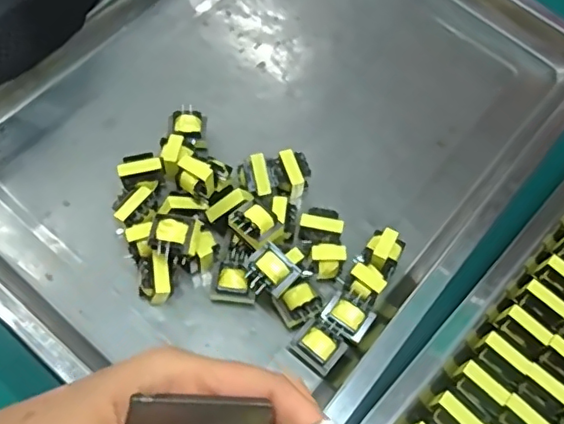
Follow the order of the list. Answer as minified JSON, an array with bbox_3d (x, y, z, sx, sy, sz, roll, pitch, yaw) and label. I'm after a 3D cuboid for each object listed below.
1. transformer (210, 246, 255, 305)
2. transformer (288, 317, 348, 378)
[{"bbox_3d":[-0.027,0.036,0.309,0.022,0.019,0.028,-3,64,-3],"label":"transformer"},{"bbox_3d":[0.019,0.070,0.293,0.025,0.018,0.020,37,68,15],"label":"transformer"}]

